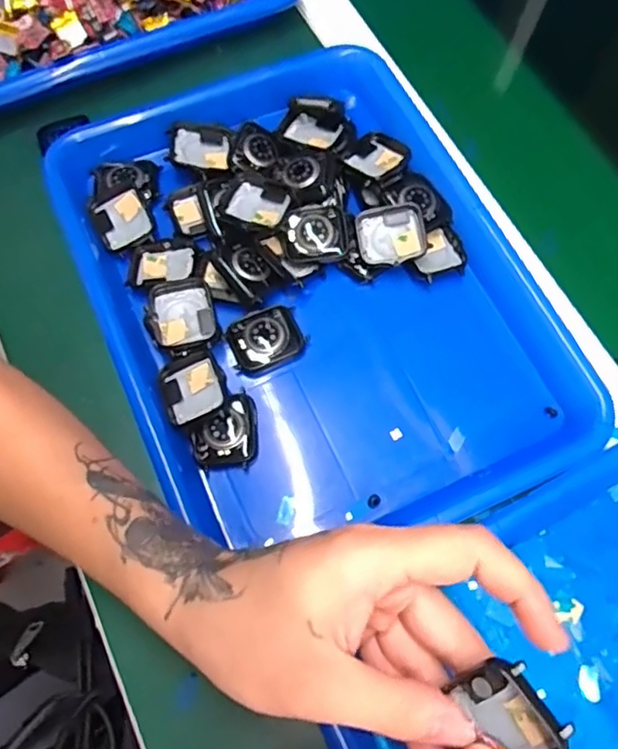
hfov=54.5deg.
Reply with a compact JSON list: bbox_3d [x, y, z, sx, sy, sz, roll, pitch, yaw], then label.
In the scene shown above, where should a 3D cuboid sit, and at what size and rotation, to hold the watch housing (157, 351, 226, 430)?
[{"bbox_3d":[-0.068,0.008,0.350,0.036,0.011,0.041,-20,71,-8],"label":"watch housing"}]

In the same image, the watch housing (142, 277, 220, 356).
[{"bbox_3d":[-0.078,-0.034,0.366,0.041,0.013,0.046,-18,71,-7],"label":"watch housing"}]

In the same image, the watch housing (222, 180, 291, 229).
[{"bbox_3d":[-0.033,-0.111,0.390,0.038,0.008,0.034,25,71,9],"label":"watch housing"}]

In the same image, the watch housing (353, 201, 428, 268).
[{"bbox_3d":[0.053,-0.089,0.386,0.043,0.011,0.039,-16,86,4],"label":"watch housing"}]

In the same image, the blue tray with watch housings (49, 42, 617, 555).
[{"bbox_3d":[0.003,-0.055,0.384,0.260,0.045,0.328,-23,71,-9],"label":"blue tray with watch housings"}]

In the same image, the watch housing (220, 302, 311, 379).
[{"bbox_3d":[-0.027,-0.022,0.370,0.047,0.014,0.038,-28,72,-10],"label":"watch housing"}]

